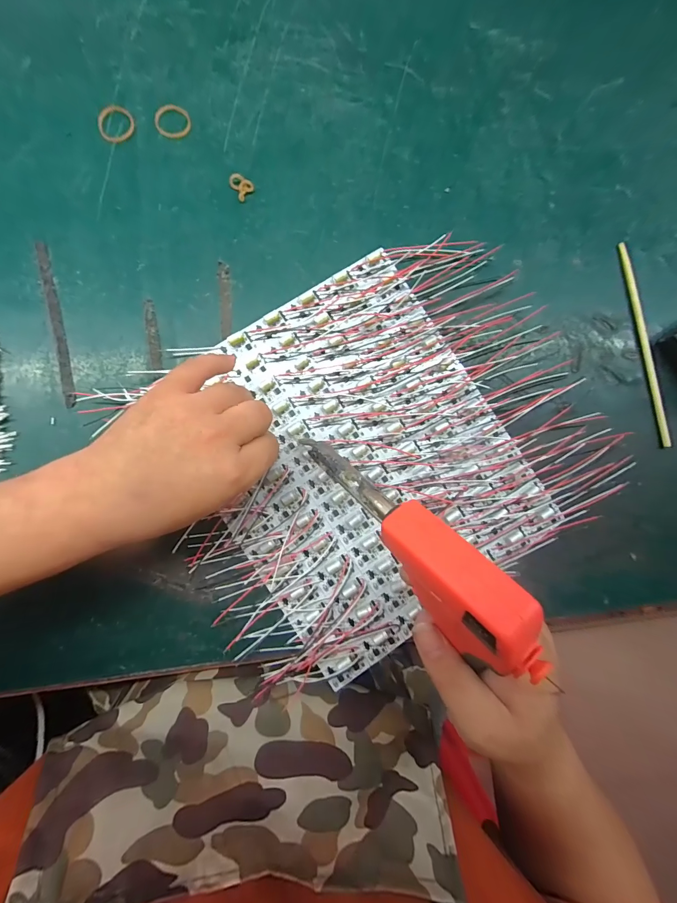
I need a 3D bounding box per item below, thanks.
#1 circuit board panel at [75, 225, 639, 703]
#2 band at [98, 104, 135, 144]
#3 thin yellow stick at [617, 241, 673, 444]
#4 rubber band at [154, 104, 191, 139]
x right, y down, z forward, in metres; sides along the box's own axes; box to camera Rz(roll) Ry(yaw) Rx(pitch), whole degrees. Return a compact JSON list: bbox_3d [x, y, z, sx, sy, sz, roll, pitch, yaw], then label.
[{"bbox_3d":[0.035,-0.005,0.287,0.362,0.014,0.286,-30,89,-6],"label":"circuit board panel"},{"bbox_3d":[-0.191,-0.282,0.292,0.029,0.004,0.034,-25,88,-6],"label":"band"},{"bbox_3d":[0.282,-0.099,0.314,0.009,0.008,0.192,-9,87,-5],"label":"thin yellow stick"},{"bbox_3d":[-0.144,-0.286,0.296,0.030,0.004,0.028,26,85,-2],"label":"rubber band"}]

